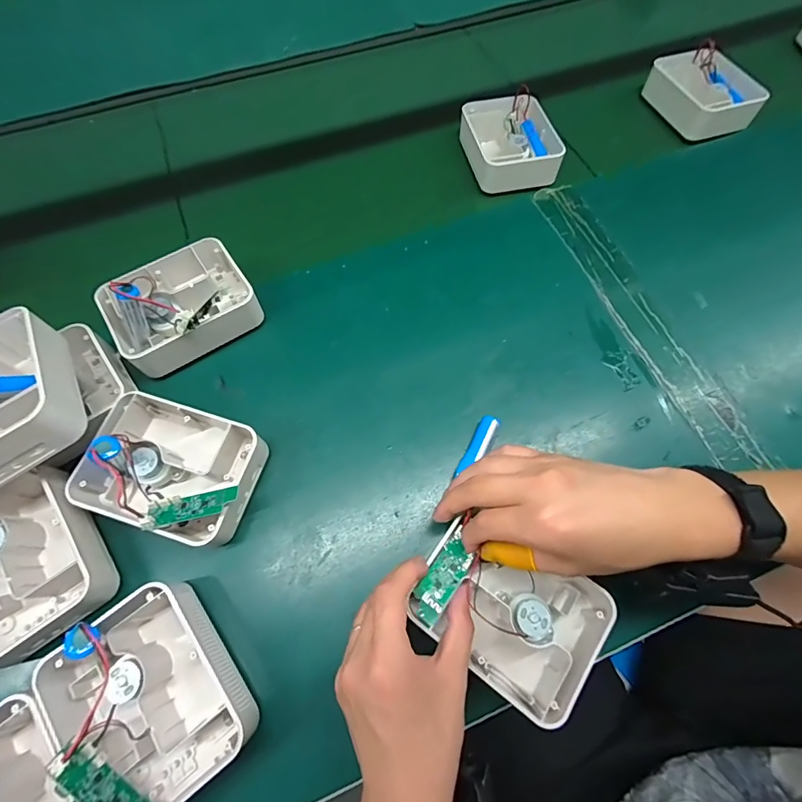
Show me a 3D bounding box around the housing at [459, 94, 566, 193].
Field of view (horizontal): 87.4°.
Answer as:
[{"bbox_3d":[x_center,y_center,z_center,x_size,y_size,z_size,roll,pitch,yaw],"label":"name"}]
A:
[{"bbox_3d":[0.136,-0.322,0.528,0.100,0.044,0.130,-9,66,-5],"label":"housing"}]

